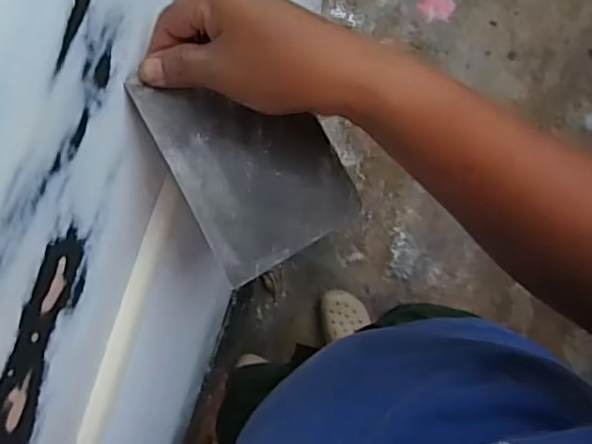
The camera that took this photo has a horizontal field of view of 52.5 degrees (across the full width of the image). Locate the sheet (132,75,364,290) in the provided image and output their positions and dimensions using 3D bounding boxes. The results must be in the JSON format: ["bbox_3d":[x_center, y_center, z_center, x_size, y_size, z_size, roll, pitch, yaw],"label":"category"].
[{"bbox_3d":[-0.026,-0.040,0.367,0.094,0.008,0.127,-27,82,-16],"label":"sheet"}]

